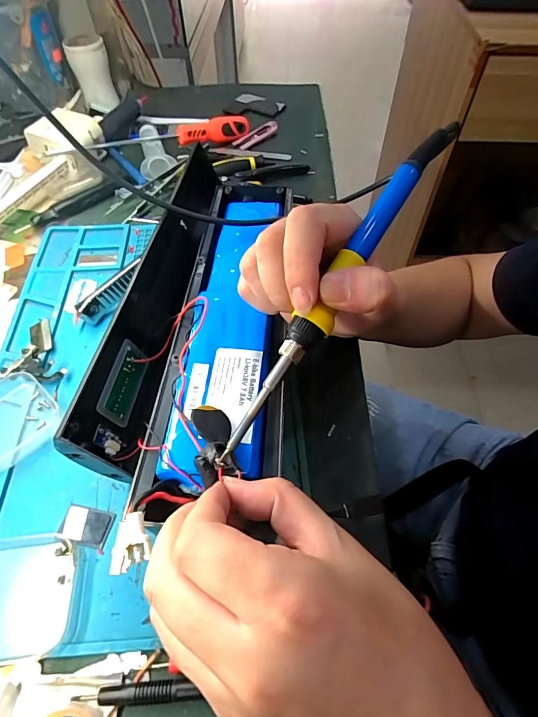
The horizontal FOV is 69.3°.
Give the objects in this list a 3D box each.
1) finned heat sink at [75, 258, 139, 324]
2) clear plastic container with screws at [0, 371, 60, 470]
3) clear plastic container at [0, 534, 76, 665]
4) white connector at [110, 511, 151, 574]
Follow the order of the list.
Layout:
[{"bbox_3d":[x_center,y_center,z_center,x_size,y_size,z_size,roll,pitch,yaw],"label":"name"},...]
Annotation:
[{"bbox_3d":[-0.138,-0.060,0.343,0.011,0.025,0.067,41,85,24],"label":"finned heat sink"},{"bbox_3d":[-0.195,0.043,0.288,0.074,0.012,0.063,38,64,23],"label":"clear plastic container with screws"},{"bbox_3d":[-0.150,0.139,0.226,0.064,0.015,0.061,-7,56,-4],"label":"clear plastic container"},{"bbox_3d":[-0.066,0.087,0.185,0.019,0.006,0.025,-6,56,-4],"label":"white connector"}]

